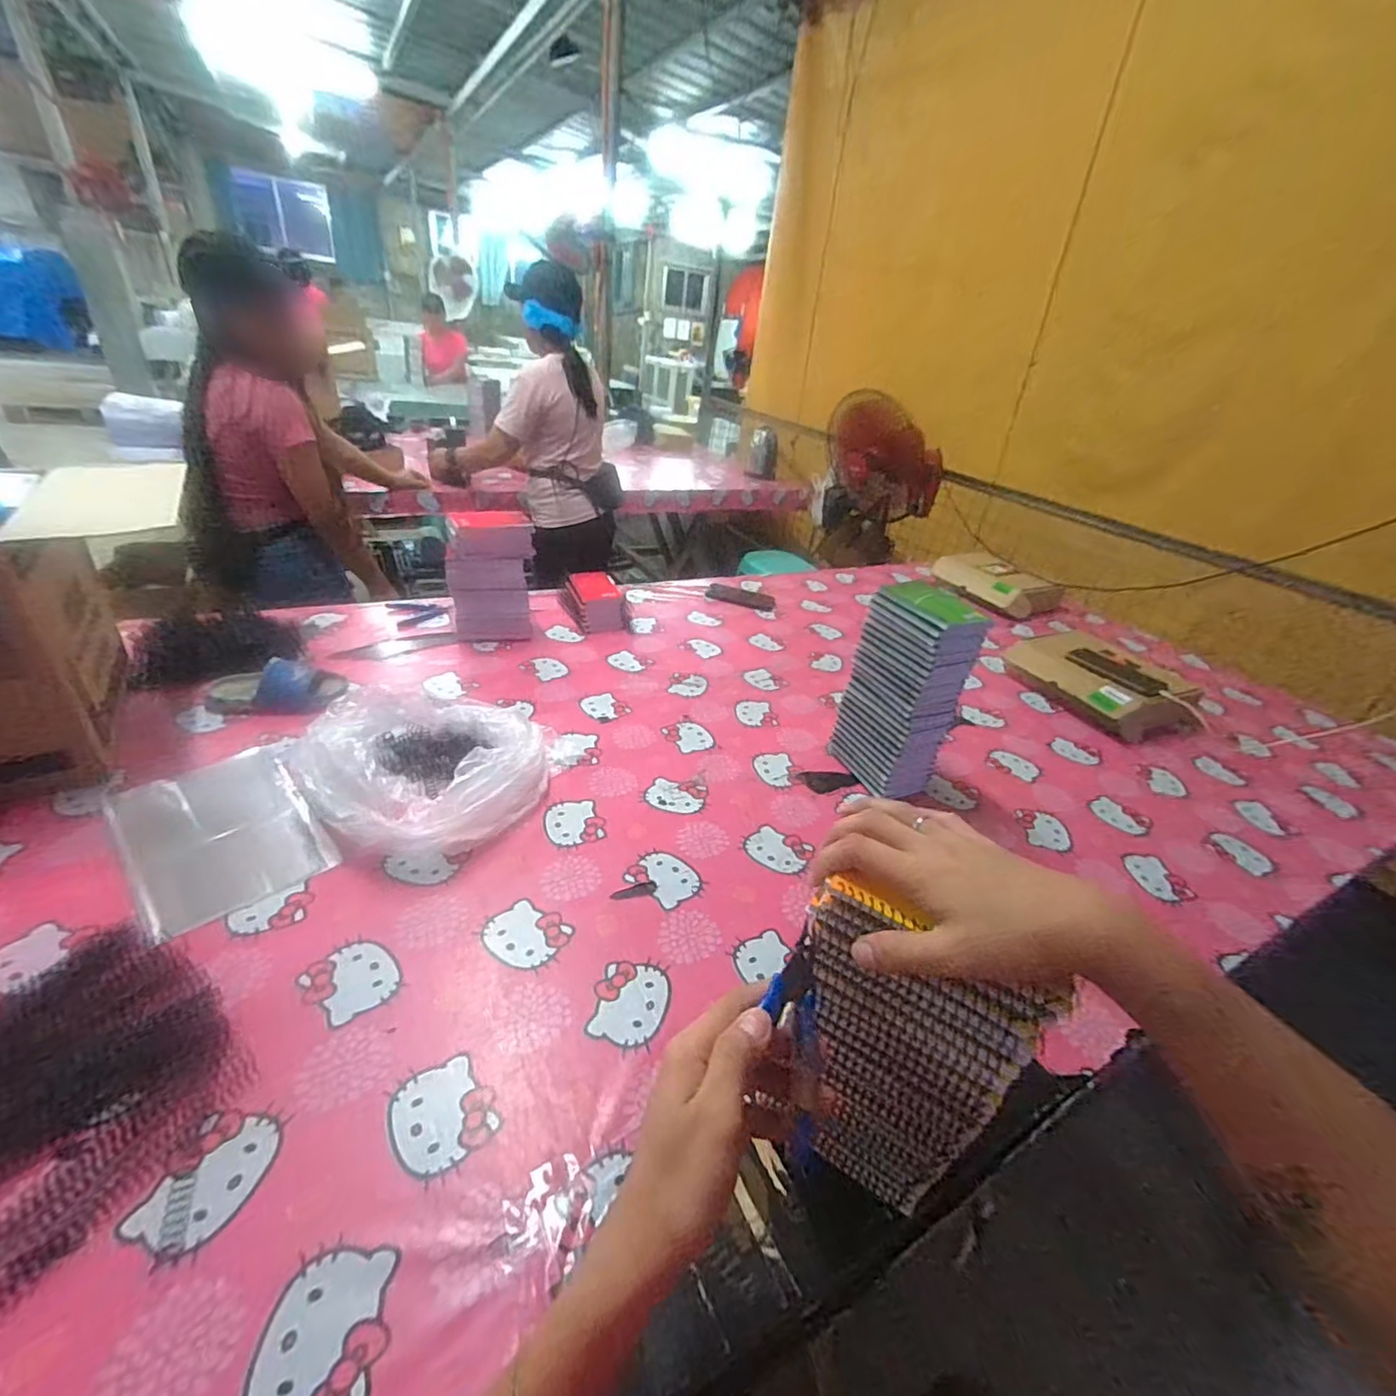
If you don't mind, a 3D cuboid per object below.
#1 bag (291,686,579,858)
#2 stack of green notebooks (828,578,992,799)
[{"bbox_3d":[-0.328,0.075,0.744,0.250,0.103,0.270,15,32,12],"label":"bag"},{"bbox_3d":[0.290,-0.006,0.840,0.098,0.284,0.133,-10,36,-26],"label":"stack of green notebooks"}]

